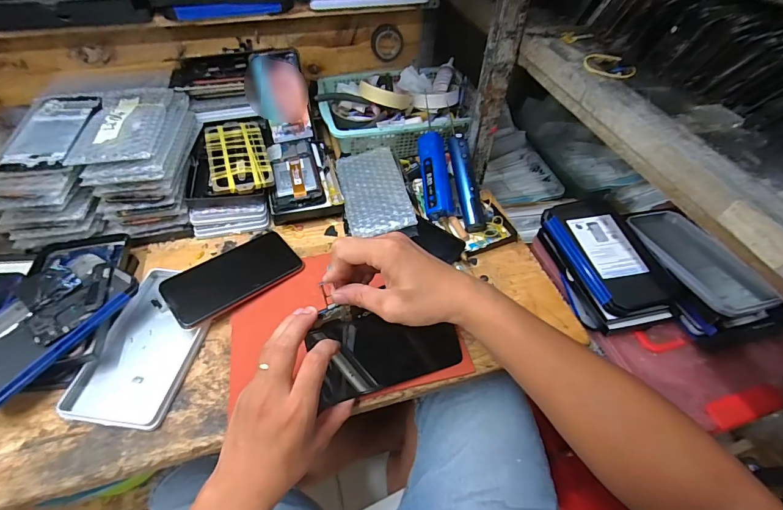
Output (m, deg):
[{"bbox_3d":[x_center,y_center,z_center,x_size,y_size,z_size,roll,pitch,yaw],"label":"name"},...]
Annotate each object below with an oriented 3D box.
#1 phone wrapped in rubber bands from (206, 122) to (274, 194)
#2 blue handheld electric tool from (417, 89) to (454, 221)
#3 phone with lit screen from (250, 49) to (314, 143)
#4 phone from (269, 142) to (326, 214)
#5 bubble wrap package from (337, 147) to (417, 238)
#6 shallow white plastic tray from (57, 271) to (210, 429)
[{"bbox_3d":[-0.226,-0.149,0.569,0.081,0.009,0.154,-12,54,-16],"label":"phone wrapped in rubber bands"},{"bbox_3d":[0.064,-0.126,0.573,0.039,0.030,0.147,-5,78,-6],"label":"blue handheld electric tool"},{"bbox_3d":[-0.169,-0.248,0.611,0.072,0.132,0.008,-17,32,-17],"label":"phone with lit screen"},{"bbox_3d":[-0.148,-0.125,0.590,0.071,0.012,0.150,-12,51,-11],"label":"phone"},{"bbox_3d":[-0.026,-0.097,0.567,0.088,0.016,0.174,-8,51,-9],"label":"bubble wrap package"},{"bbox_3d":[-0.266,0.094,0.434,0.102,0.013,0.183,6,50,3],"label":"shallow white plastic tray"}]

